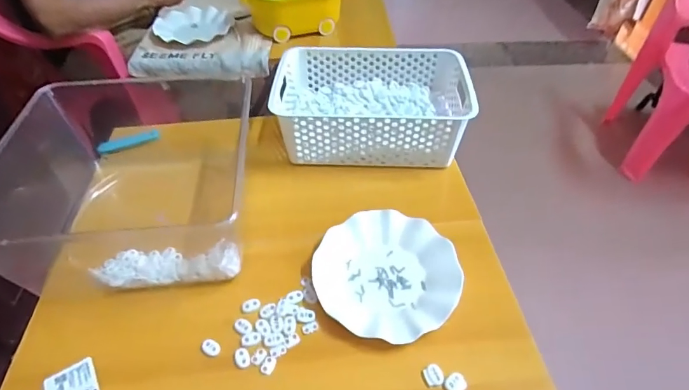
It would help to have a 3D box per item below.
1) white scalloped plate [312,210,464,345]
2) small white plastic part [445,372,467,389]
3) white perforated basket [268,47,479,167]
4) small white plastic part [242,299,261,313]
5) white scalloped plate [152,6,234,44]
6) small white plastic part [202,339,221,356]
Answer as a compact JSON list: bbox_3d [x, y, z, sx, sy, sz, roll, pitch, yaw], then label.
[{"bbox_3d":[0.054,0.099,0.529,0.179,0.024,0.175,0,46,0],"label":"white scalloped plate"},{"bbox_3d":[0.120,0.204,0.443,0.021,0.006,0.020,0,46,0],"label":"small white plastic part"},{"bbox_3d":[0.044,-0.151,0.703,0.306,0.107,0.207,1,47,1],"label":"white perforated basket"},{"bbox_3d":[-0.116,0.136,0.509,0.023,0.004,0.017,-11,47,-10],"label":"small white plastic part"},{"bbox_3d":[-0.373,-0.420,1.015,0.183,0.022,0.176,0,46,0],"label":"white scalloped plate"},{"bbox_3d":[-0.154,0.176,0.474,0.023,0.004,0.015,20,50,18],"label":"small white plastic part"}]

